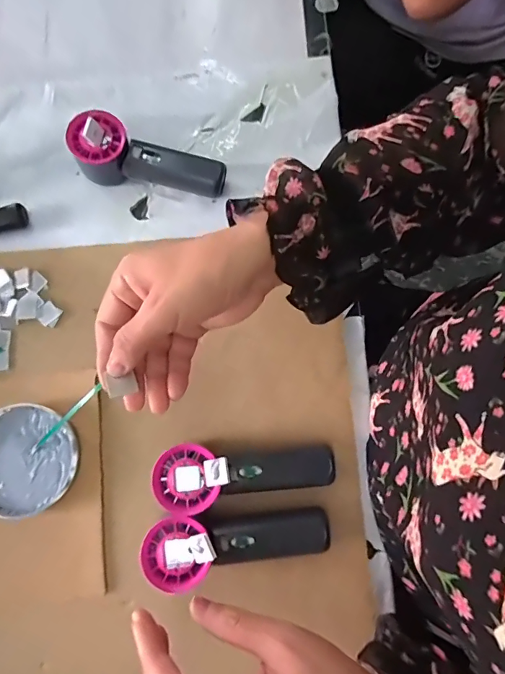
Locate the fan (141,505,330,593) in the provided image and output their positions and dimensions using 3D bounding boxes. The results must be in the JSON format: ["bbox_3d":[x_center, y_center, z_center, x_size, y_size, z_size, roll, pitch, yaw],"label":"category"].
[{"bbox_3d":[-0.012,0.169,0.369,0.149,0.062,0.053,-13,79,1],"label":"fan"}]

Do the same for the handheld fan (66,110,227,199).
[{"bbox_3d":[-0.105,-0.187,0.446,0.155,0.059,0.055,6,79,2],"label":"handheld fan"}]

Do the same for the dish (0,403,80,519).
[{"bbox_3d":[-0.216,0.115,0.406,0.104,0.014,0.097,0,79,1],"label":"dish"}]

